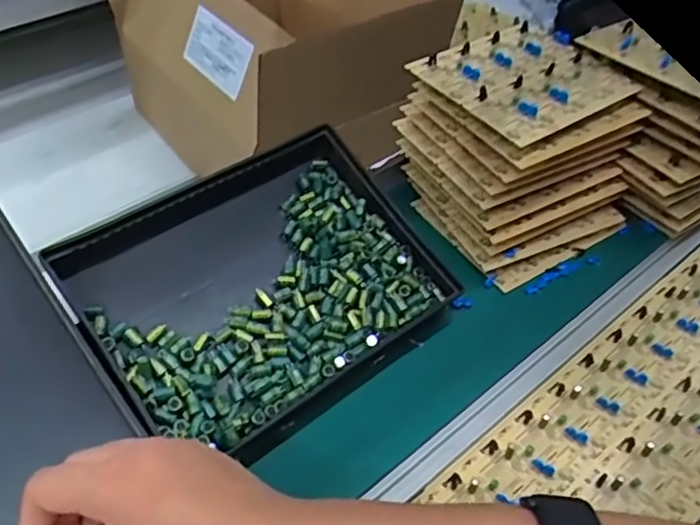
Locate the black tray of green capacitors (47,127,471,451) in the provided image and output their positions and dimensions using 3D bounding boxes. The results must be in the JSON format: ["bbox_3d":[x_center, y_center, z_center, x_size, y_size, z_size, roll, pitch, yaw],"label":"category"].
[{"bbox_3d":[-0.059,0.015,0.451,0.225,0.038,0.166,-31,73,-29],"label":"black tray of green capacitors"}]

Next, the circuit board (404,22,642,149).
[{"bbox_3d":[0.139,-0.145,0.509,0.147,0.016,0.120,-28,54,-26],"label":"circuit board"}]

